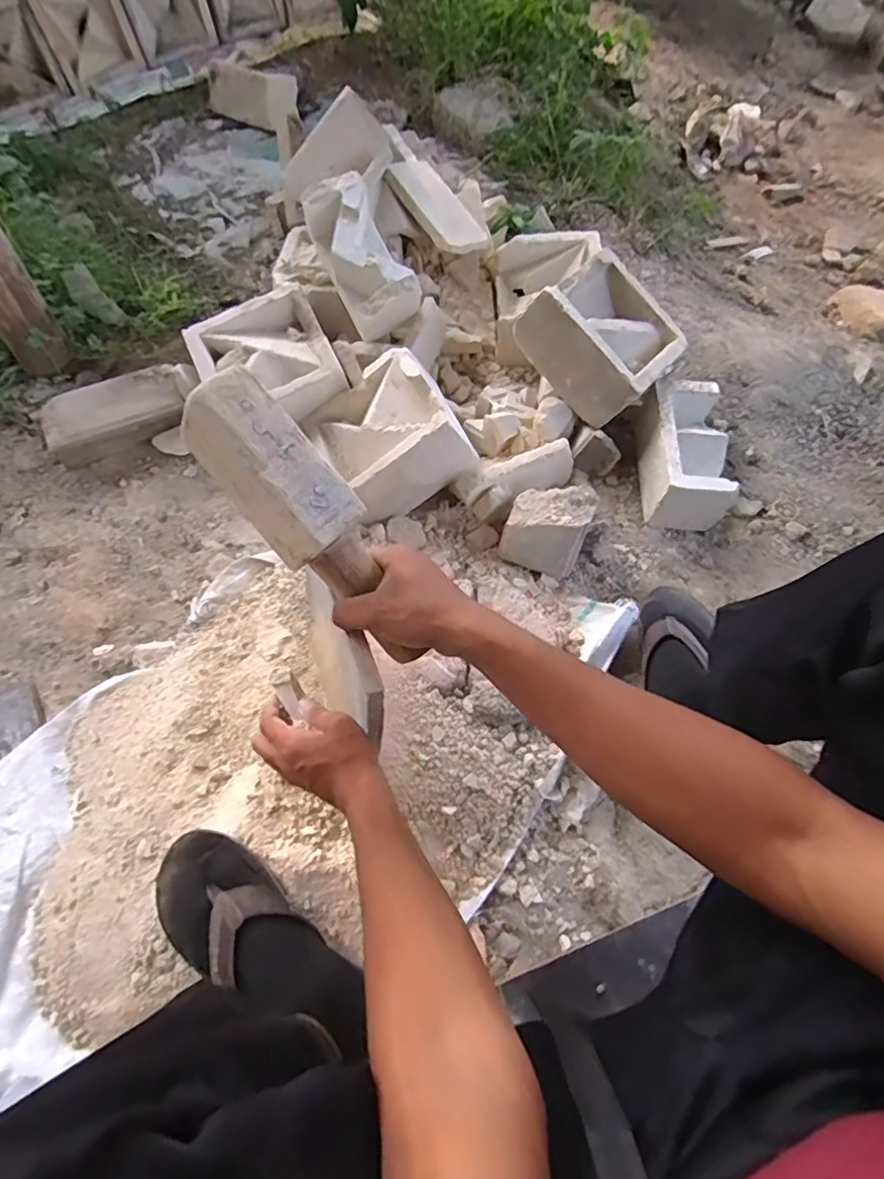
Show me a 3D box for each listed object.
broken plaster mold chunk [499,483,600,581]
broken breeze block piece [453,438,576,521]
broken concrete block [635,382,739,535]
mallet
[{"bbox_3d":[0.145,-0.085,0.823,0.107,0.080,0.106,18,65,8],"label":"broken plaster mold chunk"},{"bbox_3d":[0.108,-0.161,0.858,0.173,0.058,0.063,-26,67,-12],"label":"broken breeze block piece"},{"bbox_3d":[0.363,-0.208,0.882,0.111,0.092,0.204,2,64,0],"label":"broken concrete block"},{"bbox_3d":[-0.098,-0.046,0.457,0.062,0.077,0.245,-42,109,-18],"label":"mallet"}]

